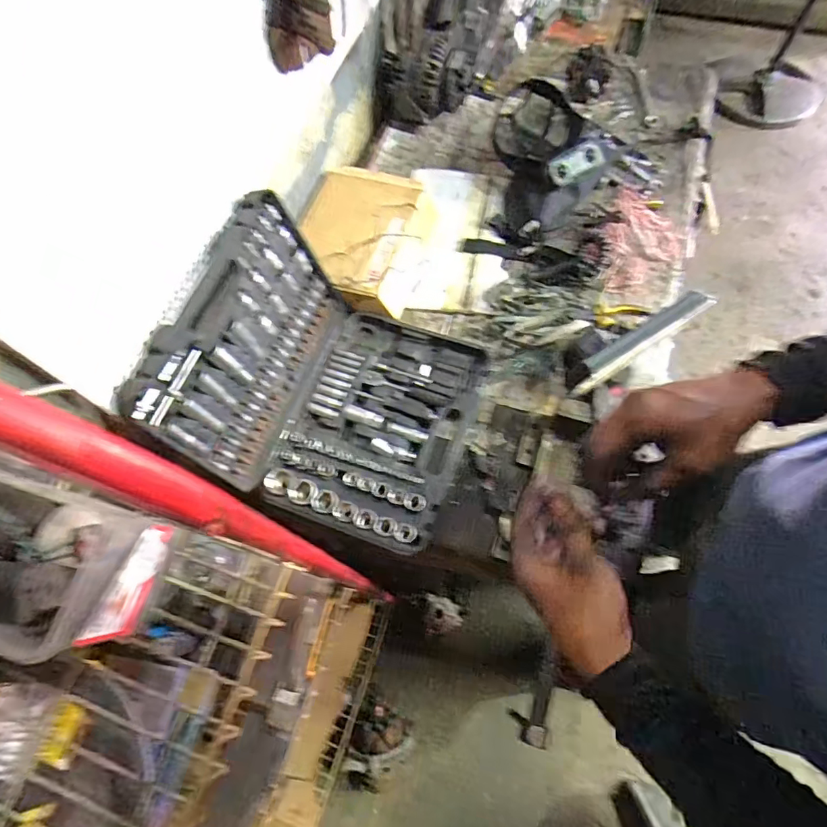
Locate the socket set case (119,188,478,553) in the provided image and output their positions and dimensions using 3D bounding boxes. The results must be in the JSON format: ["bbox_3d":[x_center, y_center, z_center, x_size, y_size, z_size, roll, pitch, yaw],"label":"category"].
[{"bbox_3d":[-0.116,-0.057,0.742,0.377,0.270,0.374,18,68,10],"label":"socket set case"}]

